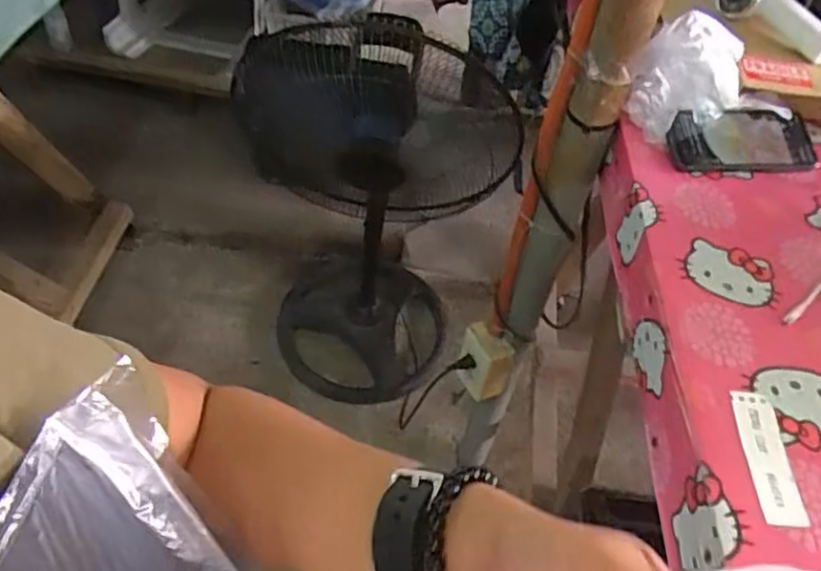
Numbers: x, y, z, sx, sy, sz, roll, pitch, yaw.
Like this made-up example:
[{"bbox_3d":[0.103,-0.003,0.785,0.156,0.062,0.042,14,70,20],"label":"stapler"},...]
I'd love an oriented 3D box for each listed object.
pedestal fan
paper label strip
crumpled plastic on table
[{"bbox_3d":[-0.066,-0.168,1.311,0.503,0.855,0.558,-2,48,-9],"label":"pedestal fan"},{"bbox_3d":[0.264,0.125,0.488,0.033,0.004,0.105,6,48,1],"label":"paper label strip"},{"bbox_3d":[0.295,-0.222,0.701,0.121,0.128,0.043,-10,50,-13],"label":"crumpled plastic on table"}]

